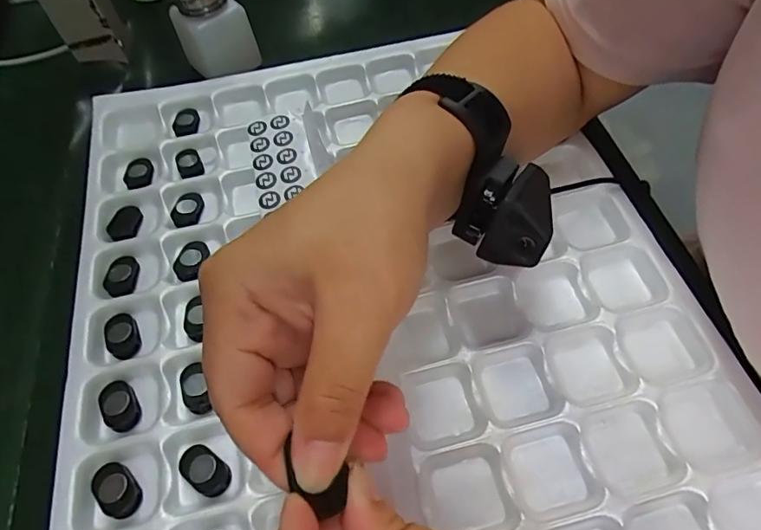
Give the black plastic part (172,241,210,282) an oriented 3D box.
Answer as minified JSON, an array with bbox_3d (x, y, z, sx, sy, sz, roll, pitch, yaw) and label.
[{"bbox_3d":[-0.125,-0.003,0.317,0.018,0.004,0.031,5,58,6],"label":"black plastic part"}]

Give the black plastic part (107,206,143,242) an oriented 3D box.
[{"bbox_3d":[-0.178,-0.028,0.336,0.020,0.011,0.031,-9,58,-3],"label":"black plastic part"}]

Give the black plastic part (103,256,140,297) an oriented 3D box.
[{"bbox_3d":[-0.169,0.008,0.315,0.018,0.008,0.029,-10,58,-3],"label":"black plastic part"}]

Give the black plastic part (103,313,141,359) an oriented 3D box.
[{"bbox_3d":[-0.156,0.042,0.292,0.018,0.007,0.029,-27,60,-13],"label":"black plastic part"}]

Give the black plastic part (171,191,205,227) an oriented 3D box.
[{"bbox_3d":[-0.137,-0.039,0.342,0.019,0.008,0.028,-2,58,1],"label":"black plastic part"}]

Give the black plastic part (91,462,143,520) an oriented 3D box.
[{"bbox_3d":[-0.135,0.114,0.247,0.029,0.007,0.018,33,65,21],"label":"black plastic part"}]

